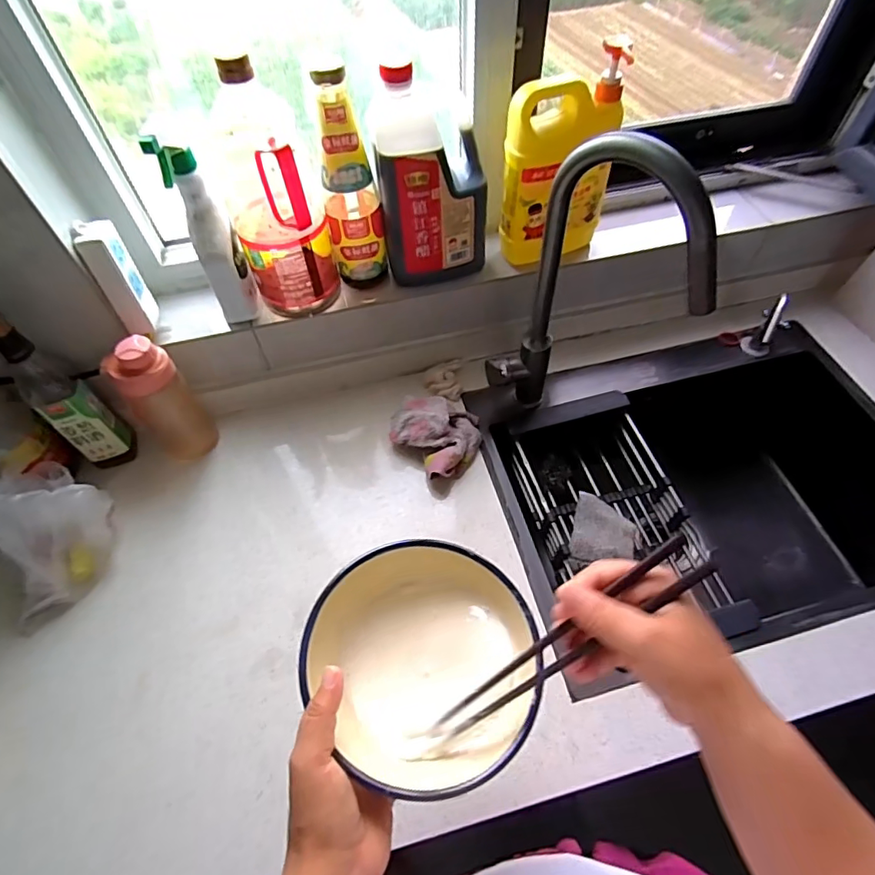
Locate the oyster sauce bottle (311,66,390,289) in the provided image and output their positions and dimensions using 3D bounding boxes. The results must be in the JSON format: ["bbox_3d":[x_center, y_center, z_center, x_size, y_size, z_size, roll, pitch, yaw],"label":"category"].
[{"bbox_3d":[-0.116,-0.325,0.686,0.073,0.284,0.075,-7,57,-1],"label":"oyster sauce bottle"}]

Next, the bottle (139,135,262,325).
[{"bbox_3d":[-0.287,-0.252,0.648,0.054,0.244,0.051,-19,58,-9],"label":"bottle"}]

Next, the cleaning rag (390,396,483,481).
[{"bbox_3d":[0.003,-0.010,0.779,0.124,0.073,0.133,-39,63,-20],"label":"cleaning rag"}]

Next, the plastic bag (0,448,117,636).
[{"bbox_3d":[-0.567,0.116,0.672,0.204,0.180,0.175,19,60,15],"label":"plastic bag"}]

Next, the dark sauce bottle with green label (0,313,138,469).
[{"bbox_3d":[-0.515,-0.050,0.708,0.057,0.302,0.073,38,66,24],"label":"dark sauce bottle with green label"}]

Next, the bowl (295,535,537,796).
[{"bbox_3d":[-0.008,0.176,0.413,0.171,0.069,0.182,-1,57,2],"label":"bowl"}]

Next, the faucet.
[{"bbox_3d":[0.179,-0.135,0.632,0.240,0.448,0.065,27,62,19],"label":"faucet"}]

